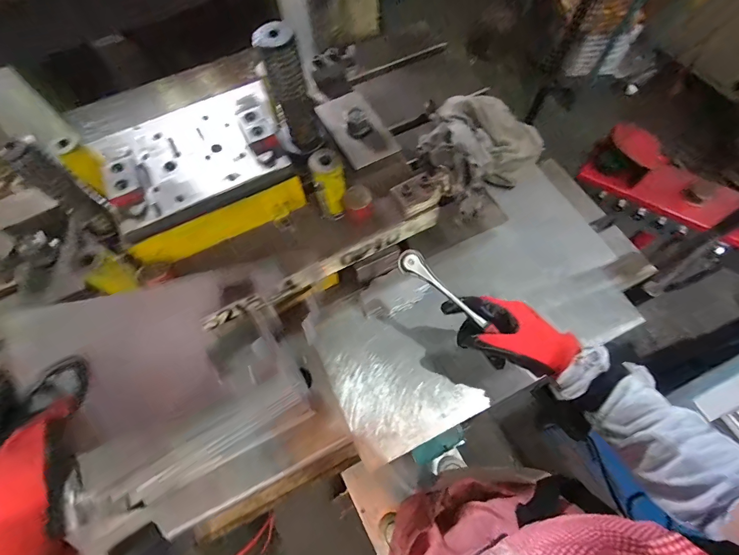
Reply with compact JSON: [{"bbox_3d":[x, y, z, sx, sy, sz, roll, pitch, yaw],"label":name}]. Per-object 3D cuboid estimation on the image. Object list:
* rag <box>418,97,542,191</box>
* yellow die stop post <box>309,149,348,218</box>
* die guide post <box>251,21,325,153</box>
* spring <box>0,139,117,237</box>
[{"bbox_3d":[0.205,-0.270,0.705,0.221,0.071,0.182,41,74,19],"label":"rag"},{"bbox_3d":[-0.054,-0.126,0.496,0.041,0.092,0.039,-12,65,-2],"label":"yellow die stop post"},{"bbox_3d":[-0.100,-0.234,0.469,0.053,0.156,0.040,-15,65,-3],"label":"die guide post"},{"bbox_3d":[-0.365,-0.105,0.435,0.031,0.146,0.039,36,72,18],"label":"spring"}]

